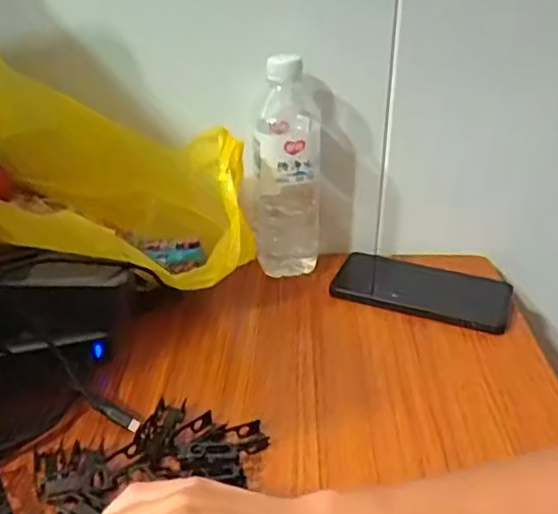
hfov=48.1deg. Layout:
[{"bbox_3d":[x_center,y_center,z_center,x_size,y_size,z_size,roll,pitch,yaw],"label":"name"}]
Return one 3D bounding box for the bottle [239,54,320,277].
[{"bbox_3d":[0.008,-0.083,0.617,0.071,0.212,0.077,1,28,1],"label":"bottle"}]

